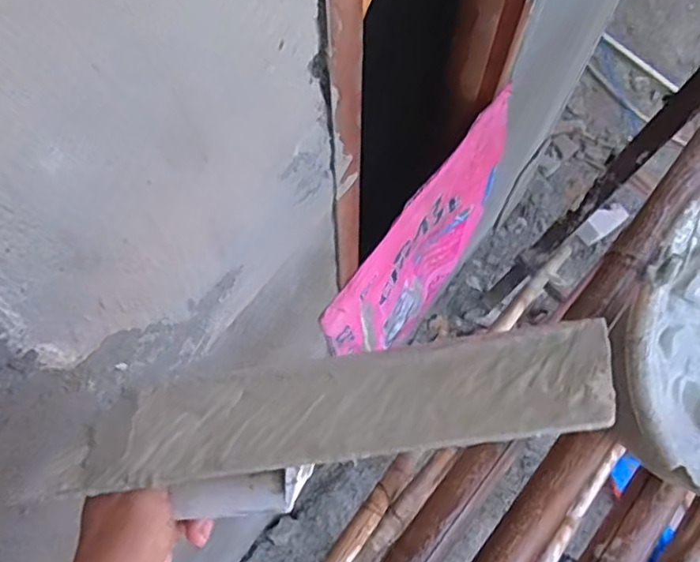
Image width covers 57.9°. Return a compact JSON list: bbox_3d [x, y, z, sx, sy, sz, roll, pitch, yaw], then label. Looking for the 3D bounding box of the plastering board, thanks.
[{"bbox_3d":[-0.014,0.084,0.311,0.275,0.097,0.052,-11,111,25],"label":"plastering board"}]

